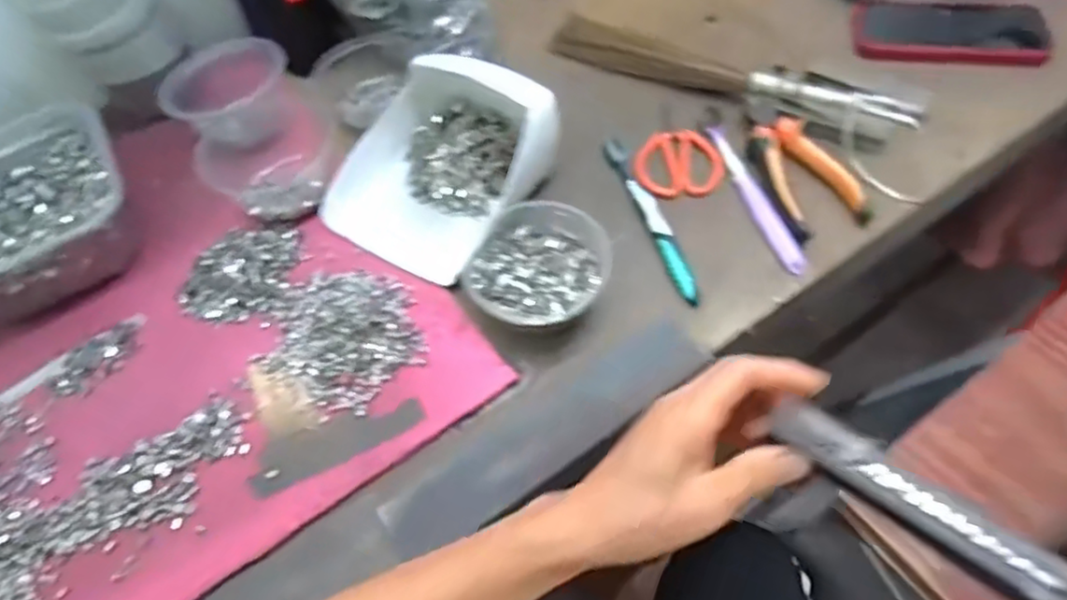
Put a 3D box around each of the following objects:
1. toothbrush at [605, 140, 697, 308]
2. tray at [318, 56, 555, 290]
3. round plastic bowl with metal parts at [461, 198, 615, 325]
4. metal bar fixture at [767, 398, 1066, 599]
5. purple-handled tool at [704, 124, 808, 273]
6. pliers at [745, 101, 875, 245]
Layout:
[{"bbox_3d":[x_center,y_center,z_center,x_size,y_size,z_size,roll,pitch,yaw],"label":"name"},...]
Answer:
[{"bbox_3d":[0.096,-0.072,0.539,0.019,0.010,0.178,-17,62,-6],"label":"toothbrush"},{"bbox_3d":[-0.076,-0.122,0.539,0.159,0.067,0.178,25,64,16],"label":"tray"},{"bbox_3d":[0.003,-0.021,0.489,0.098,0.049,0.096,-1,61,3],"label":"round plastic bowl with metal parts"},{"bbox_3d":[0.178,0.096,0.300,0.148,0.013,0.032,36,69,30],"label":"metal bar fixture"},{"bbox_3d":[0.181,-0.087,0.545,0.017,0.006,0.160,-17,62,-6],"label":"purple-handled tool"},{"bbox_3d":[0.211,-0.114,0.547,0.064,0.021,0.144,-22,63,-9],"label":"pliers"}]

